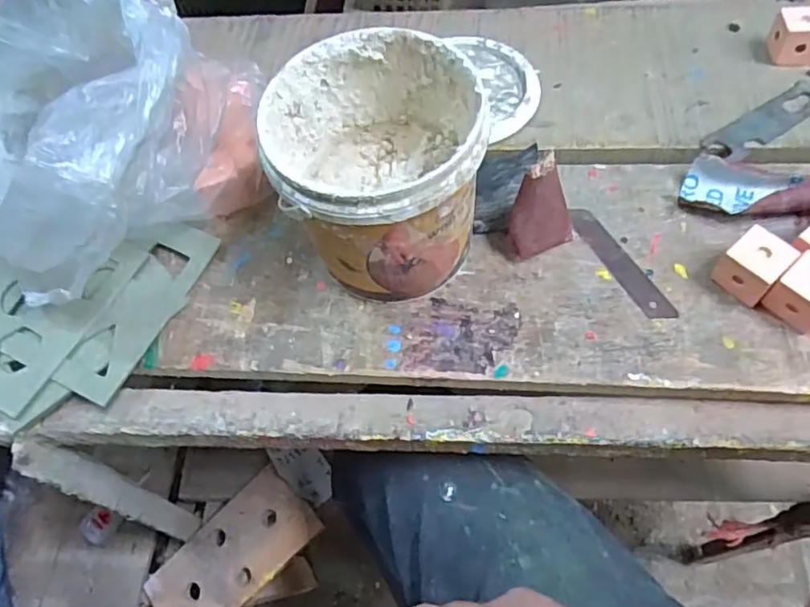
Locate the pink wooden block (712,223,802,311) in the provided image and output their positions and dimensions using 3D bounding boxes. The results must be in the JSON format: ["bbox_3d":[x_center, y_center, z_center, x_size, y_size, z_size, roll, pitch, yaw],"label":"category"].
[{"bbox_3d":[0.214,-0.023,0.387,0.032,0.032,0.031,-41,66,-17],"label":"pink wooden block"}]

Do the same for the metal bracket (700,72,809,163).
[{"bbox_3d":[0.275,-0.140,0.461,0.134,0.006,0.032,-30,64,-12],"label":"metal bracket"}]

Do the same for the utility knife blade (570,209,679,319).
[{"bbox_3d":[0.142,-0.028,0.416,0.018,0.004,0.098,-26,63,-10],"label":"utility knife blade"}]

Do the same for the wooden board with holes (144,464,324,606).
[{"bbox_3d":[-0.180,0.261,0.643,0.190,0.015,0.092,-42,66,0],"label":"wooden board with holes"}]

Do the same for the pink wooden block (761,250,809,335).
[{"bbox_3d":[0.239,-0.006,0.375,0.032,0.033,0.031,-41,66,-17],"label":"pink wooden block"}]

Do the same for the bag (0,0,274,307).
[{"bbox_3d":[-0.215,-0.111,0.415,0.196,0.146,0.176,30,67,18],"label":"bag"}]

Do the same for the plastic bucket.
[{"bbox_3d":[-0.016,-0.073,0.391,0.114,0.126,0.123,-2,61,3],"label":"plastic bucket"}]

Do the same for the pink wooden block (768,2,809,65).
[{"bbox_3d":[0.303,-0.208,0.483,0.032,0.035,0.030,-3,61,2],"label":"pink wooden block"}]

